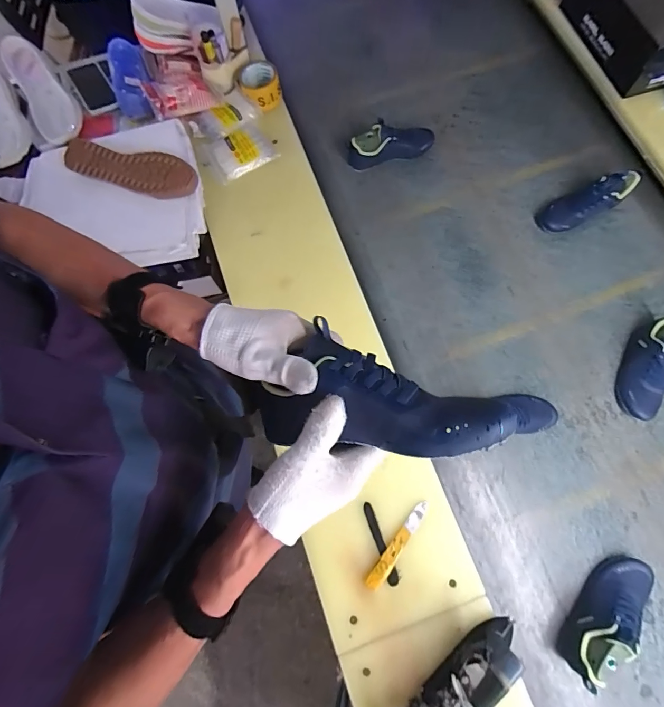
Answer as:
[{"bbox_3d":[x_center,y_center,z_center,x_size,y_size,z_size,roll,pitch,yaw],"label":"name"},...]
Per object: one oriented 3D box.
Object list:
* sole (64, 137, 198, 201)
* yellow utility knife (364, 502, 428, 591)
[{"bbox_3d":[-0.442,-0.398,0.814,0.290,0.031,0.085,13,75,3],"label":"sole"},{"bbox_3d":[0.114,0.329,0.650,0.026,0.018,0.167,37,77,9],"label":"yellow utility knife"}]

